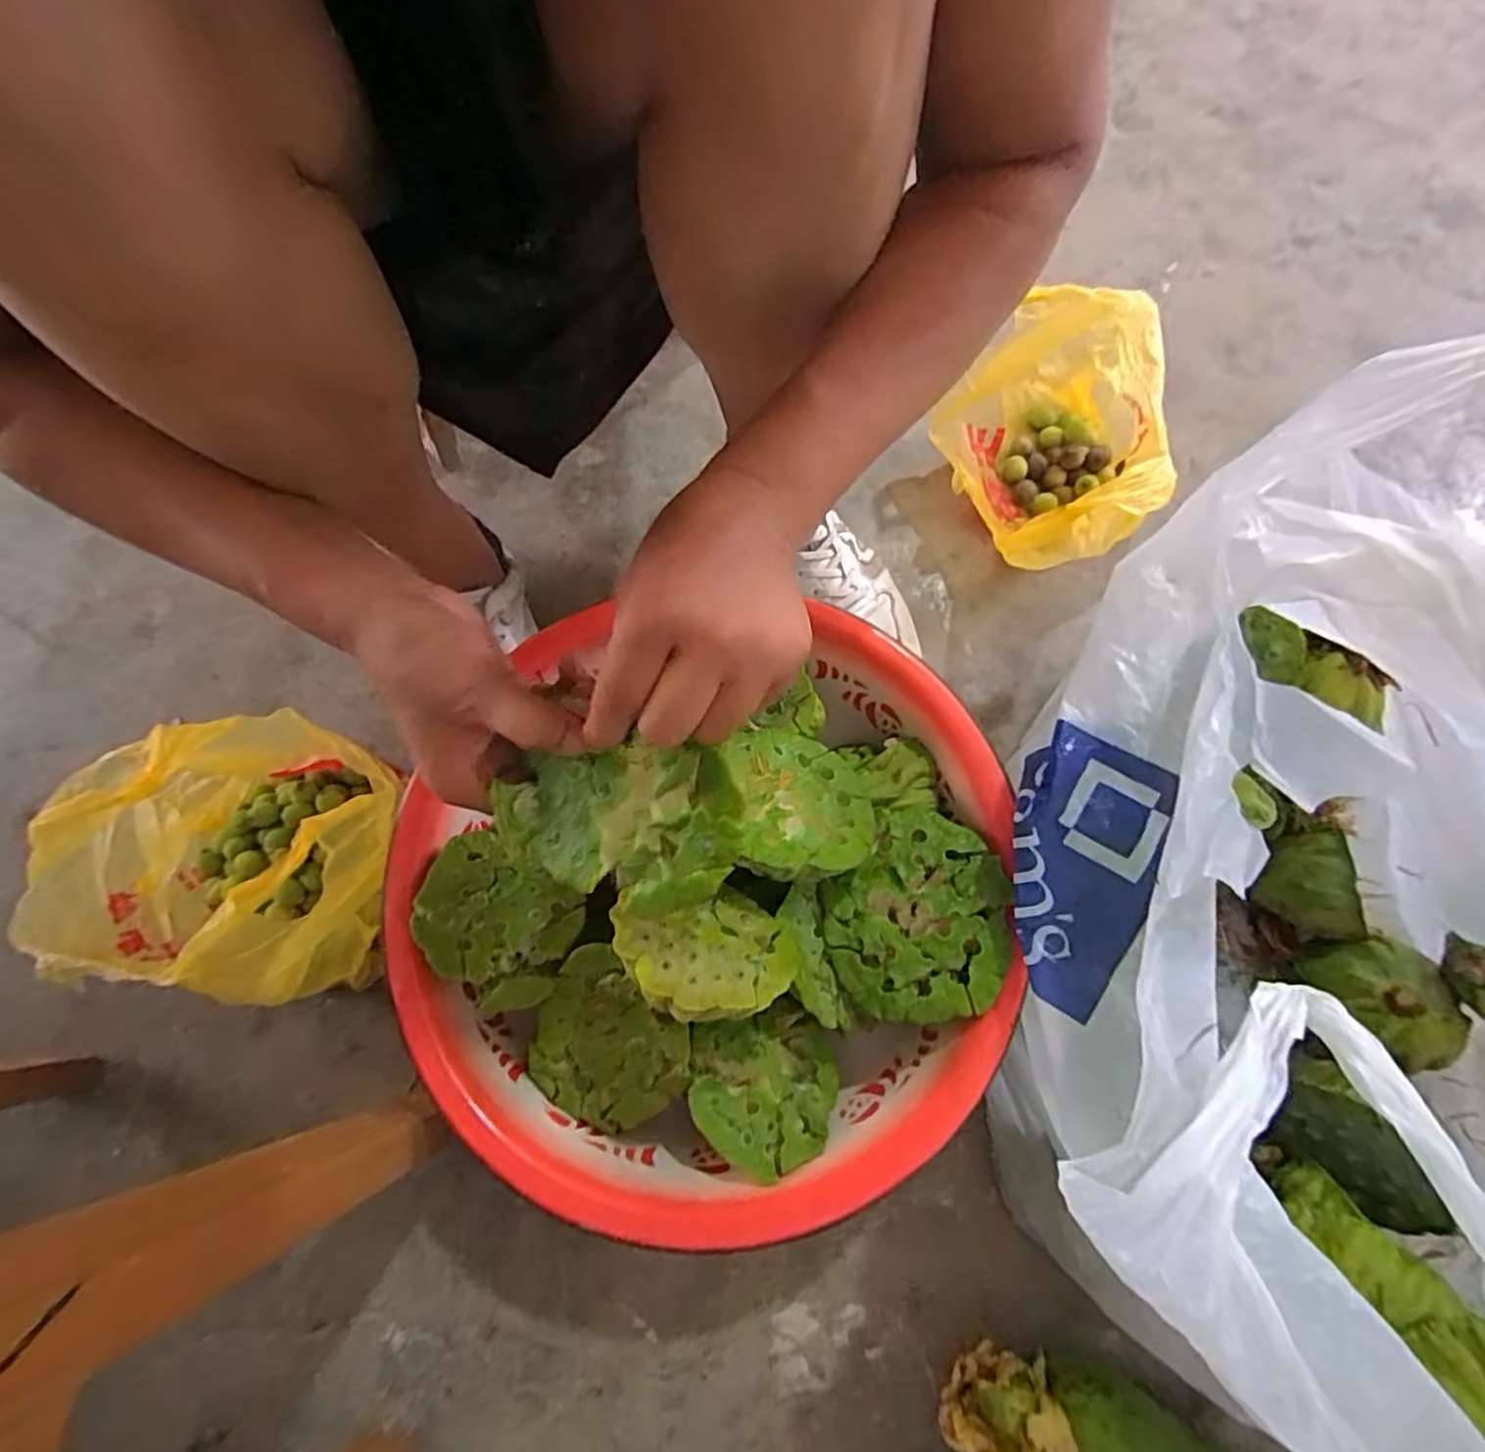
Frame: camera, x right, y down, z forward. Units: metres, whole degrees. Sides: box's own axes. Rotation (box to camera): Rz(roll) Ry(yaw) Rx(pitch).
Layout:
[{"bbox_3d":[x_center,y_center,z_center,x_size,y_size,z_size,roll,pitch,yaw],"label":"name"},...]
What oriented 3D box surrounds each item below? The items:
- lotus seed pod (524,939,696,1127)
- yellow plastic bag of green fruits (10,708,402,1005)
[{"bbox_3d":[-0.073,0.173,0.380,0.088,0.038,0.086,1,94,10],"label":"lotus seed pod"},{"bbox_3d":[-0.300,0.074,0.420,0.167,0.143,0.158,7,70,3],"label":"yellow plastic bag of green fruits"}]

